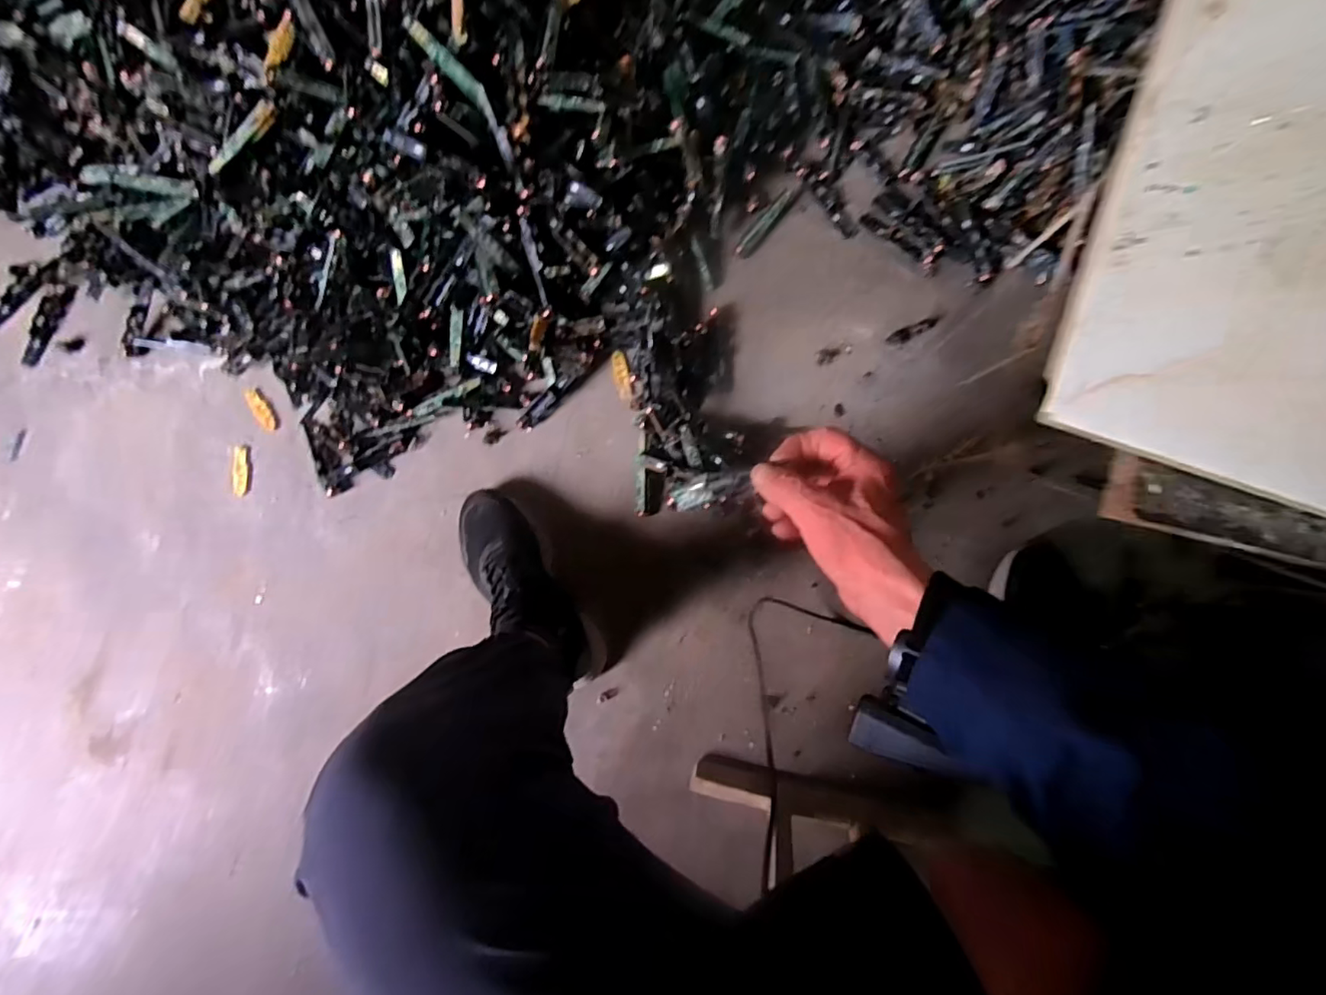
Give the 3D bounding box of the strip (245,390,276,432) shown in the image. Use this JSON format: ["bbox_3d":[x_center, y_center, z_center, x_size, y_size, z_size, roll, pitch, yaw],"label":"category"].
[{"bbox_3d":[-0.515,-0.112,0.747,0.018,0.006,0.056,-27,90,0],"label":"strip"}]

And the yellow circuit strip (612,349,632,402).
[{"bbox_3d":[-0.051,-0.154,0.741,0.019,0.004,0.064,-11,87,0],"label":"yellow circuit strip"}]

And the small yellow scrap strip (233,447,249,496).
[{"bbox_3d":[-0.539,-0.034,0.746,0.017,0.005,0.063,3,90,0],"label":"small yellow scrap strip"}]

